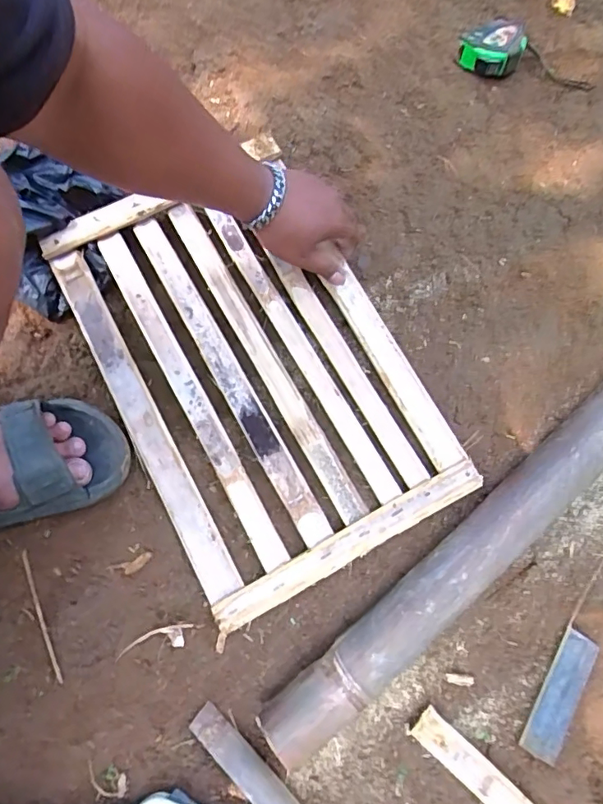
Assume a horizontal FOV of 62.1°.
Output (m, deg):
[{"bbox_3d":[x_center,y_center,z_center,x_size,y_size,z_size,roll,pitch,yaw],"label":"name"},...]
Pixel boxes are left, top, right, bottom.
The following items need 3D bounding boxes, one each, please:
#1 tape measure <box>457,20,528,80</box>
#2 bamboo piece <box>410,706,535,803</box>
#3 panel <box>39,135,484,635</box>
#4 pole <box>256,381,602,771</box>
[{"bbox_3d":[0.254,-0.471,0.670,0.081,0.047,0.064,25,74,9],"label":"tape measure"},{"bbox_3d":[0.153,0.323,0.433,0.131,0.014,0.029,40,77,13],"label":"bamboo piece"},{"bbox_3d":[-0.053,-0.041,0.542,0.292,0.031,0.448,-28,78,-7],"label":"panel"},{"bbox_3d":[0.188,0.116,0.475,0.559,0.059,0.063,-39,75,-11],"label":"pole"}]

